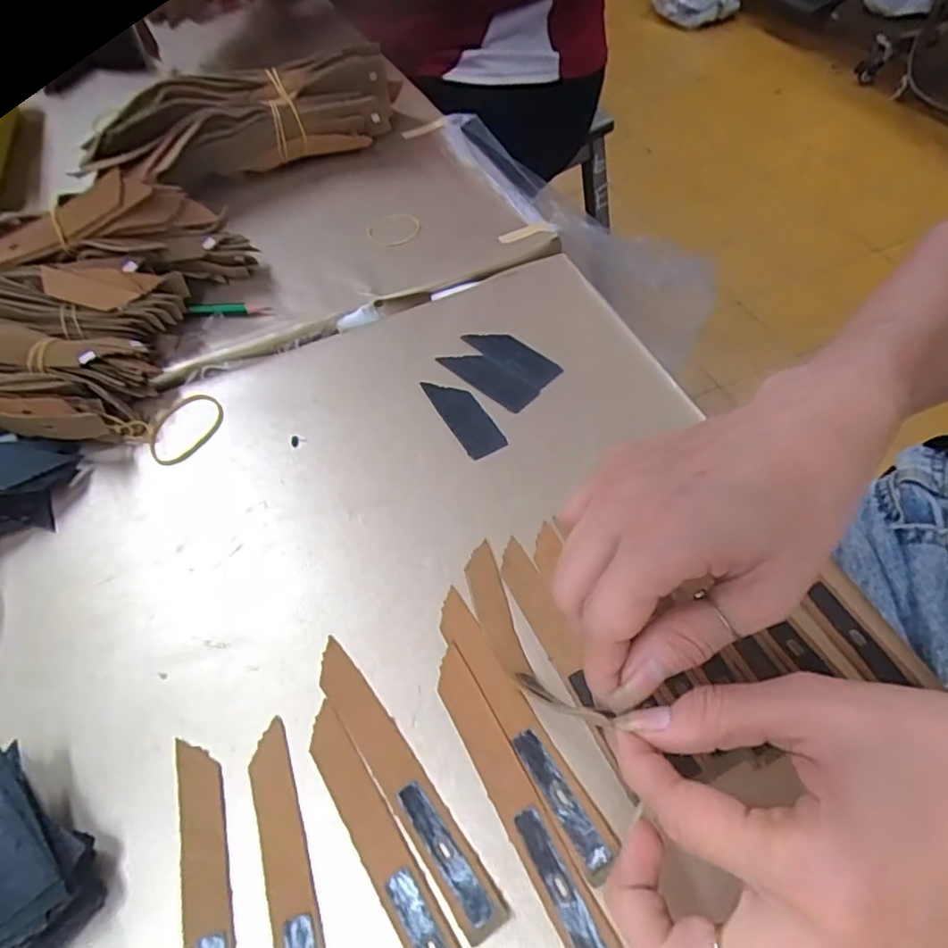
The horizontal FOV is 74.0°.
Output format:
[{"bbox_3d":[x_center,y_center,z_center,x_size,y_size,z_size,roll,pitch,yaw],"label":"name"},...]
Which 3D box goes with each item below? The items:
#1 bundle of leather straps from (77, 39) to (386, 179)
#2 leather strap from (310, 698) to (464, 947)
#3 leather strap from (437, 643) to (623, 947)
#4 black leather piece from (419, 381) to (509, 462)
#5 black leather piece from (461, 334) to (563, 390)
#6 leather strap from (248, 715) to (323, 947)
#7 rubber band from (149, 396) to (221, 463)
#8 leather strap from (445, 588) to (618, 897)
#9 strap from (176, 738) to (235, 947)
[{"bbox_3d":[-0.185,-0.282,0.517,0.252,0.076,0.080,-21,55,-10],"label":"bundle of leather straps"},{"bbox_3d":[-0.032,0.142,0.233,0.017,0.004,0.124,-31,57,-16],"label":"leather strap"},{"bbox_3d":[0.016,0.124,0.242,0.018,0.004,0.123,-26,56,-13],"label":"leather strap"},{"bbox_3d":[-0.006,-0.035,0.359,0.022,0.004,0.063,-27,56,-14],"label":"black leather piece"},{"bbox_3d":[0.023,-0.073,0.383,0.023,0.004,0.063,-39,60,-21],"label":"black leather piece"},{"bbox_3d":[-0.066,0.154,0.227,0.016,0.004,0.125,-20,55,-9],"label":"leather strap"},{"bbox_3d":[-0.171,-0.027,0.374,0.041,0.005,0.051,26,60,22],"label":"rubber band"},{"bbox_3d":[0.017,0.099,0.258,0.016,0.006,0.123,-28,56,-14],"label":"leather strap"},{"bbox_3d":[-0.096,0.159,0.226,0.016,0.004,0.125,-18,54,-7],"label":"strap"}]

